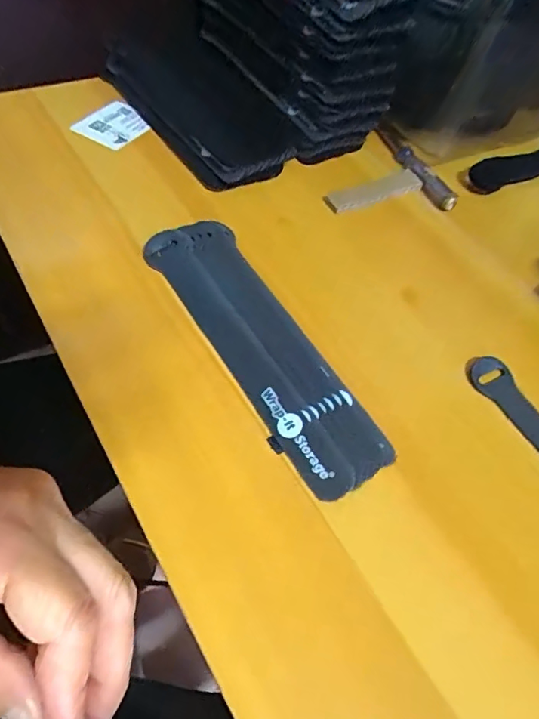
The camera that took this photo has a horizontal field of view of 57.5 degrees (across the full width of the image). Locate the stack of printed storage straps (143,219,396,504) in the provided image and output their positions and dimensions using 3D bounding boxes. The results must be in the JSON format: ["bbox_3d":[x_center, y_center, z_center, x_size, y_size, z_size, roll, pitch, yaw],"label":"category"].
[{"bbox_3d":[-0.007,-0.014,0.289,0.054,0.010,0.201,-27,64,-19],"label":"stack of printed storage straps"}]

